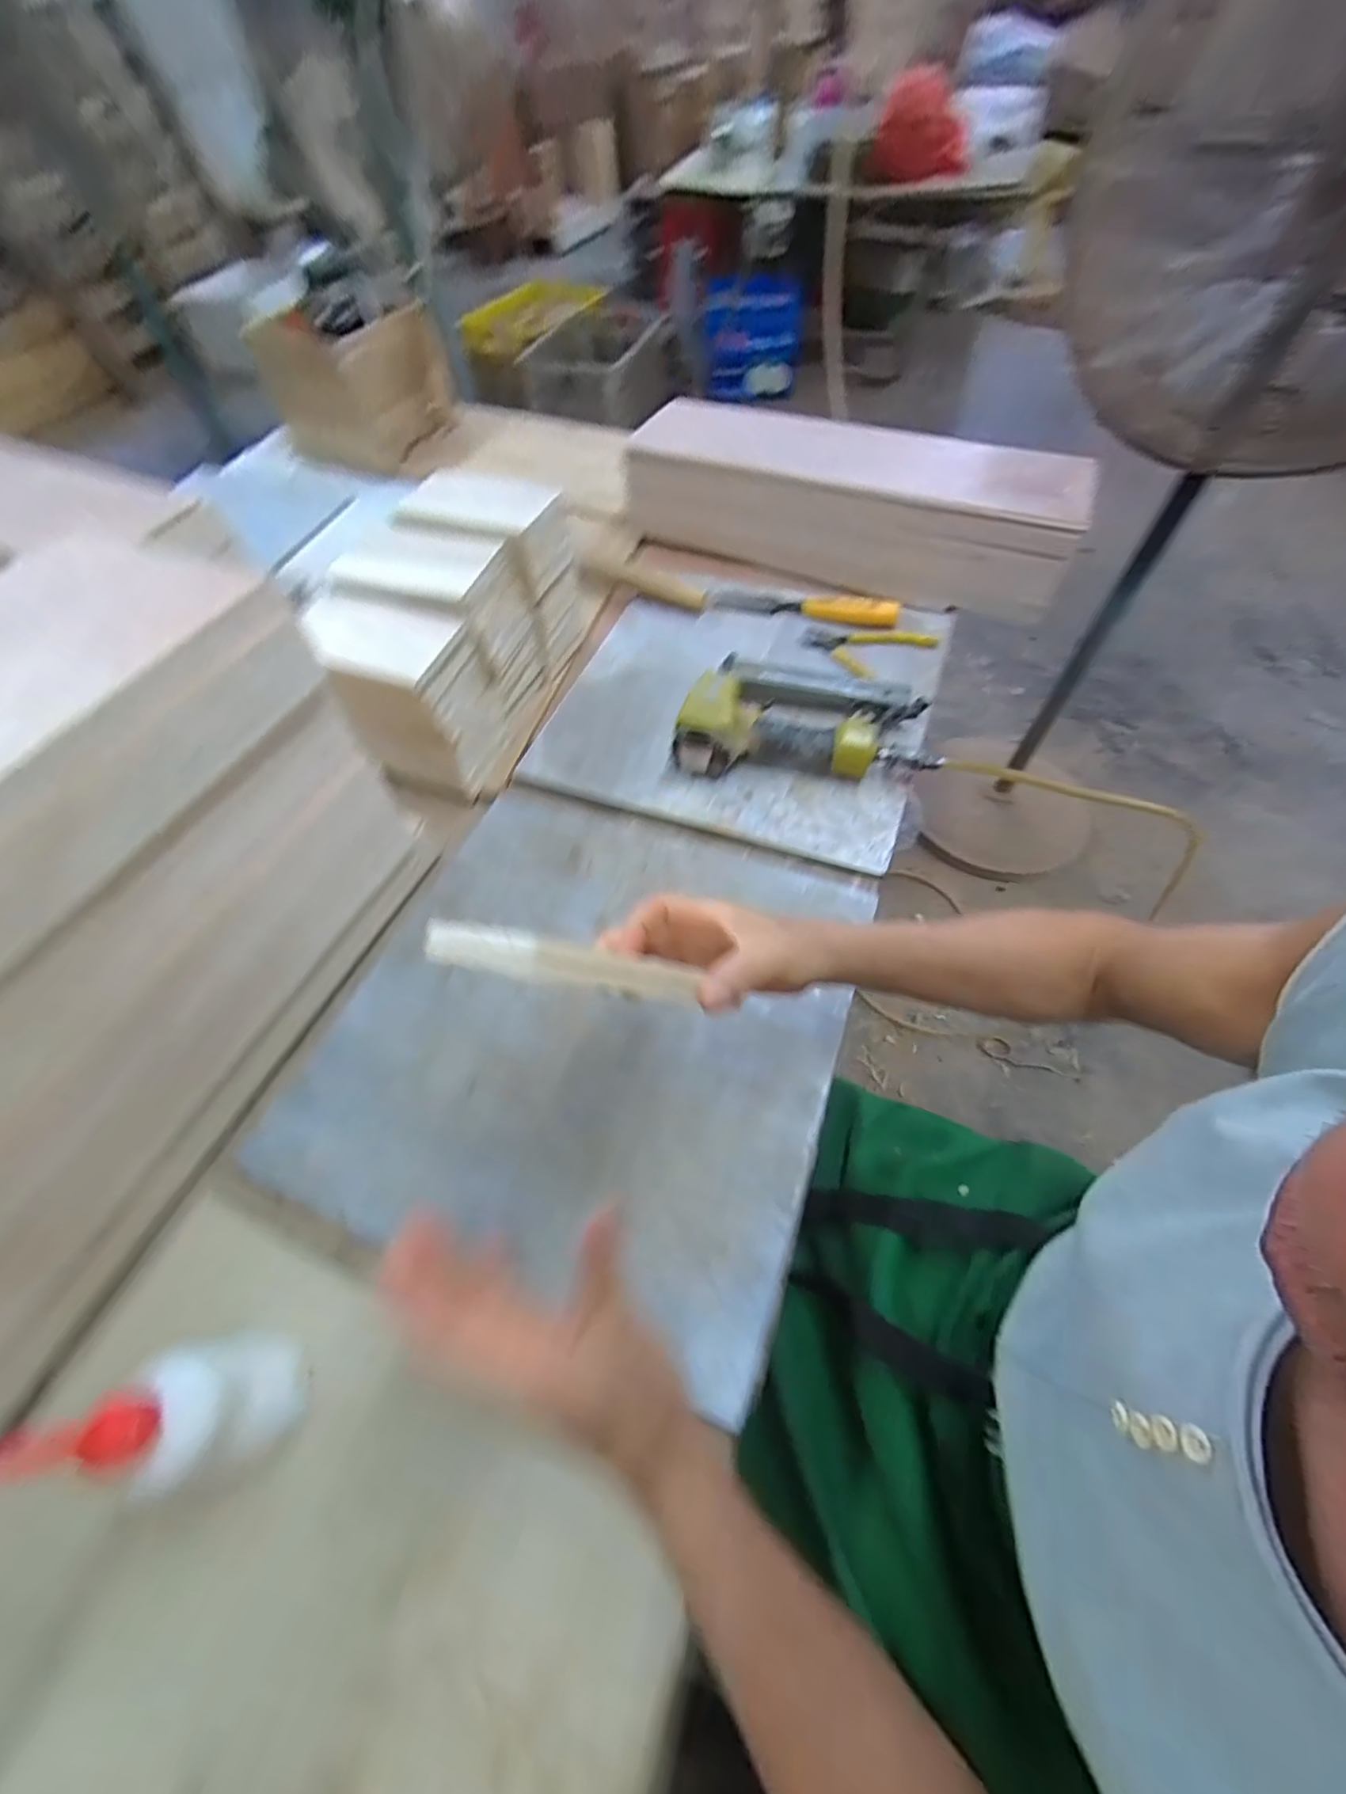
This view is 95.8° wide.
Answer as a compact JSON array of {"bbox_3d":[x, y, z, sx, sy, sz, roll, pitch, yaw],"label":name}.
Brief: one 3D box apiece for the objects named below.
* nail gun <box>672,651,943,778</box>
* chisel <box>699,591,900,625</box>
[{"bbox_3d":[0.132,-0.197,0.631,0.253,0.062,0.152,2,59,5],"label":"nail gun"},{"bbox_3d":[0.153,-0.365,0.751,0.239,0.022,0.035,15,61,13],"label":"chisel"}]

